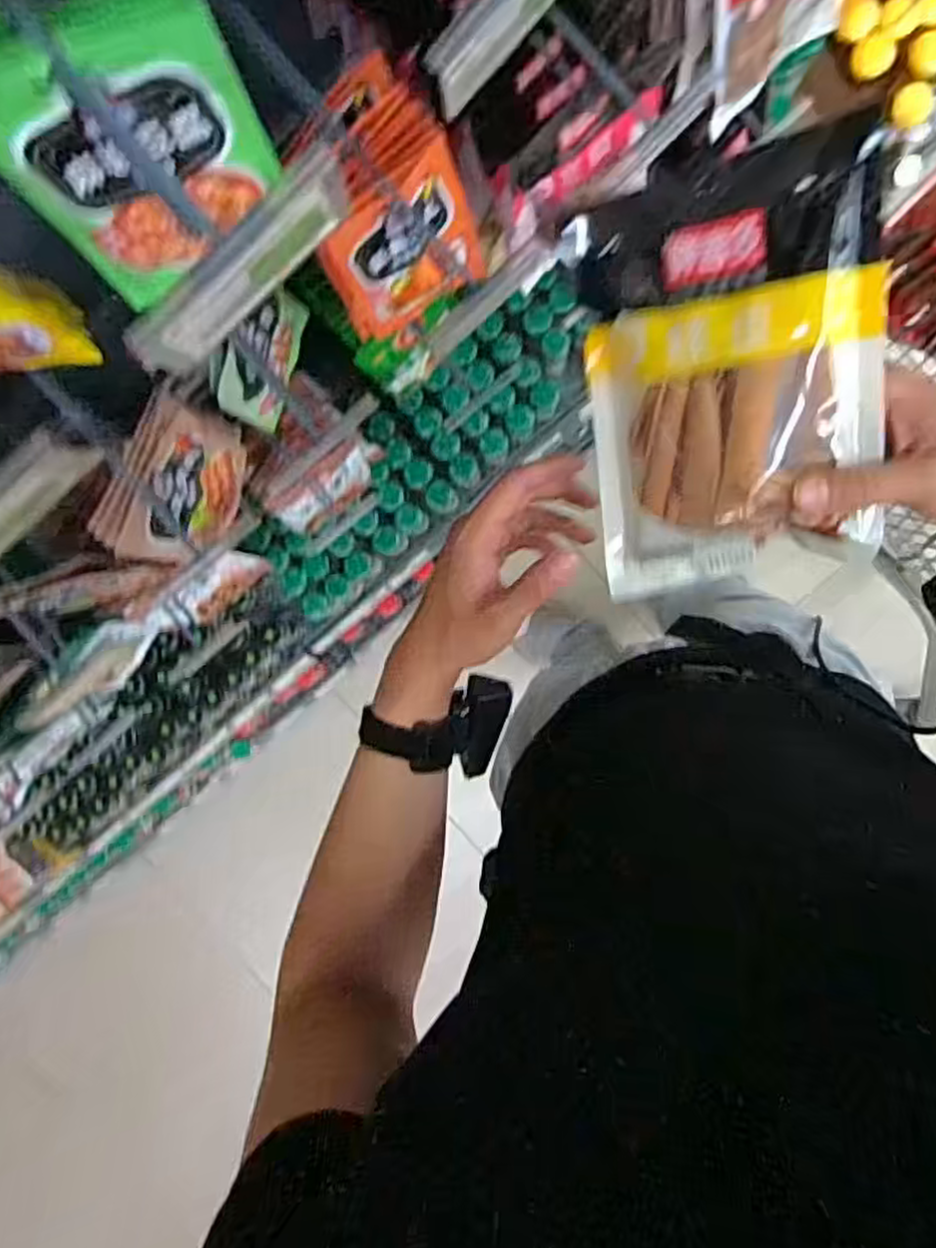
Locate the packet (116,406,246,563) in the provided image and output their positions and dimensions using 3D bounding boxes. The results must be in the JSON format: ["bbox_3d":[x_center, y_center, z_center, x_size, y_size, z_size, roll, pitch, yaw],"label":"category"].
[{"bbox_3d":[-0.239,-0.117,0.631,0.025,0.150,0.128,20,96,2],"label":"packet"}]

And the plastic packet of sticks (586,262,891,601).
[{"bbox_3d":[0.132,-0.087,0.363,0.135,0.024,0.142,-4,111,21],"label":"plastic packet of sticks"}]

